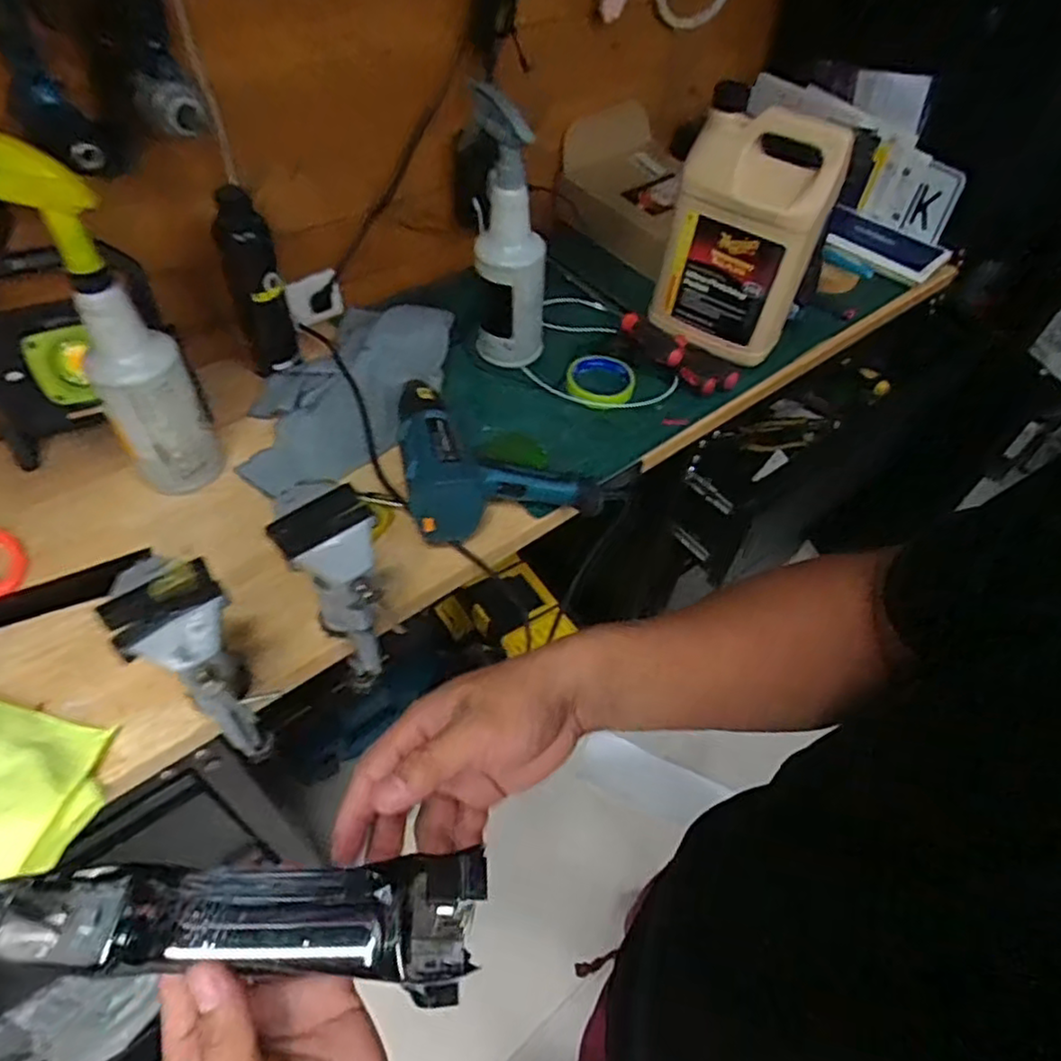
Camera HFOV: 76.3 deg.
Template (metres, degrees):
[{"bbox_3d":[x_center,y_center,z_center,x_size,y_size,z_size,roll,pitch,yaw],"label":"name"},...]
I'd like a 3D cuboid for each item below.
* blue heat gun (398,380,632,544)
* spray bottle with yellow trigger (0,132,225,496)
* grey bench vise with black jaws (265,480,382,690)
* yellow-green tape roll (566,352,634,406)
[{"bbox_3d":[-0.035,-0.103,0.763,0.219,0.076,0.219,-8,53,-10],"label":"blue heat gun"},{"bbox_3d":[-0.380,-0.170,0.628,0.090,0.333,0.072,-25,58,-22],"label":"spray bottle with yellow trigger"},{"bbox_3d":[-0.169,0.061,0.613,0.077,0.213,0.109,-21,56,-19],"label":"grey bench vise with black jaws"},{"bbox_3d":[0.091,-0.199,0.888,0.087,0.016,0.090,2,52,-3],"label":"yellow-green tape roll"}]

